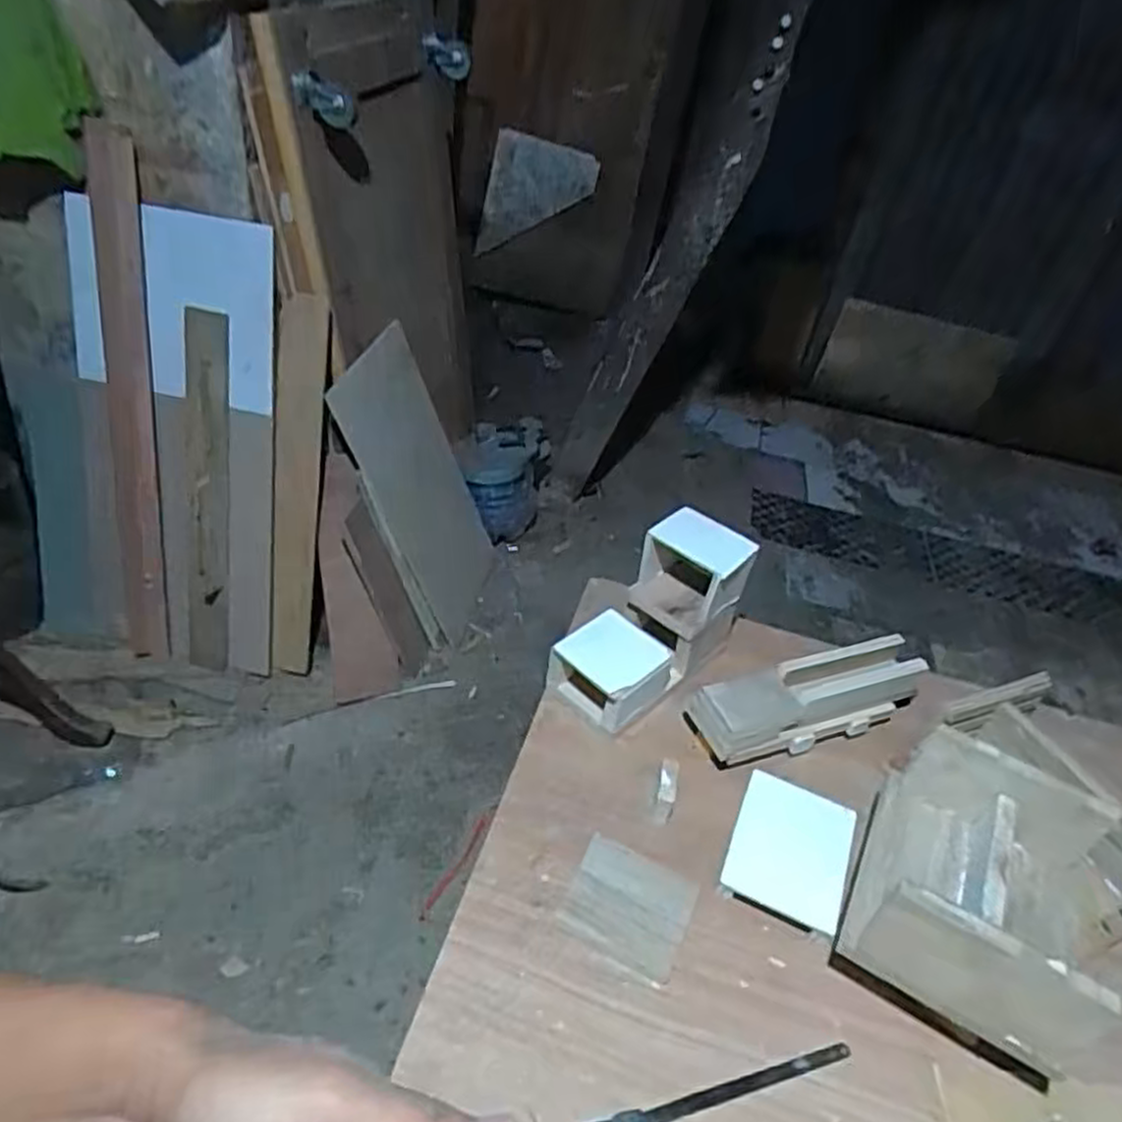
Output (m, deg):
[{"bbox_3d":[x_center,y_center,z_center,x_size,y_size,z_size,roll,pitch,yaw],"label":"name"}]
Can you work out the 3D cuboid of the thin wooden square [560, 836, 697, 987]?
[{"bbox_3d":[0.065,0.327,0.751,0.111,0.012,0.102,25,45,13],"label":"thin wooden square"}]

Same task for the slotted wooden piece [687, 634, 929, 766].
[{"bbox_3d":[0.298,0.163,0.936,0.292,0.069,0.083,-8,41,-19],"label":"slotted wooden piece"}]

